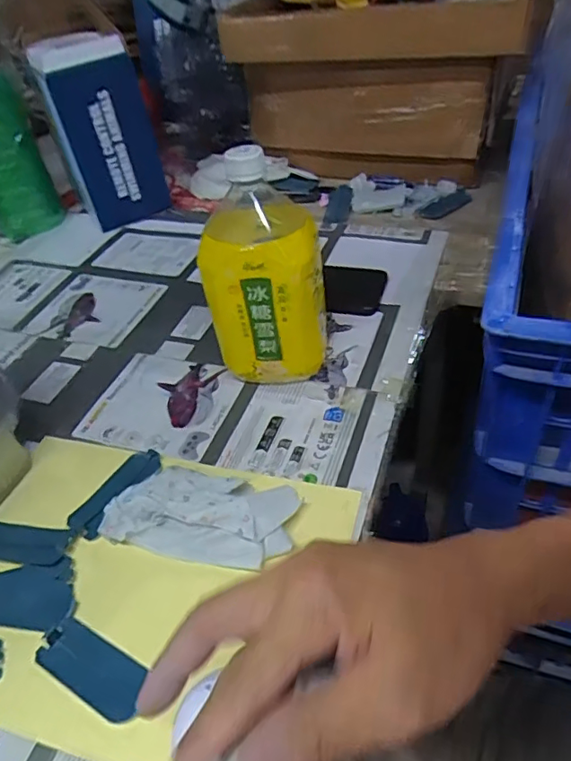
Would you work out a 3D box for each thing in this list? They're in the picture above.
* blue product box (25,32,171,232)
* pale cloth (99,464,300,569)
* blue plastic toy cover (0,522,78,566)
[{"bbox_3d":[-0.246,-0.331,0.751,0.113,0.219,0.124,-19,43,-12],"label":"blue product box"},{"bbox_3d":[-0.061,0.094,0.401,0.132,0.028,0.063,4,43,13],"label":"pale cloth"},{"bbox_3d":[-0.196,0.120,0.410,0.076,0.005,0.032,3,43,12],"label":"blue plastic toy cover"}]

